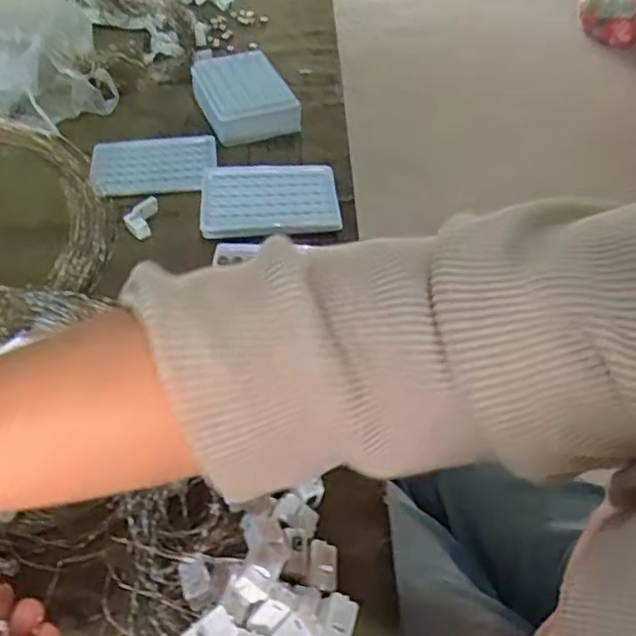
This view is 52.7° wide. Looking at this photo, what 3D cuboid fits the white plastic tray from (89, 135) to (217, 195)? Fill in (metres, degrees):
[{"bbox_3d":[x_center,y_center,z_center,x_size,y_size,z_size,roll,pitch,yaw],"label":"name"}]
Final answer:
[{"bbox_3d":[-0.174,-0.166,0.684,0.128,0.010,0.098,-2,46,-3],"label":"white plastic tray"}]

